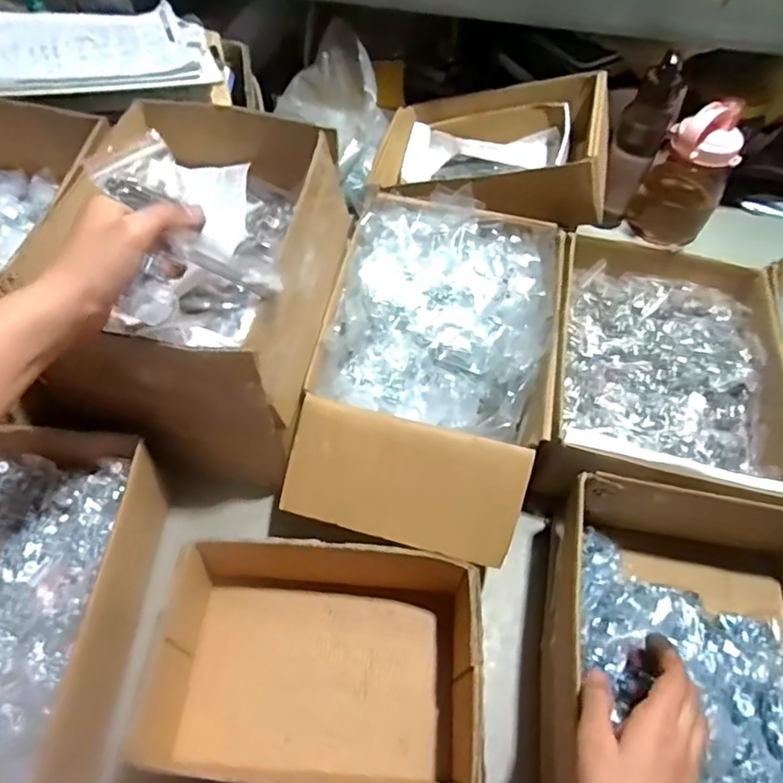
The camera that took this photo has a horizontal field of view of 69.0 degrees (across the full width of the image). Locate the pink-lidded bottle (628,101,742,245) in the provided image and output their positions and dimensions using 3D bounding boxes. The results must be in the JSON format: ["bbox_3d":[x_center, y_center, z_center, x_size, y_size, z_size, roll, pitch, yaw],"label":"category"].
[{"bbox_3d":[0.439,-0.320,0.834,0.111,0.200,0.108,29,61,16],"label":"pink-lidded bottle"}]

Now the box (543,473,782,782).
[{"bbox_3d":[0.280,0.255,0.505,0.263,0.143,0.305,9,57,3],"label":"box"}]

